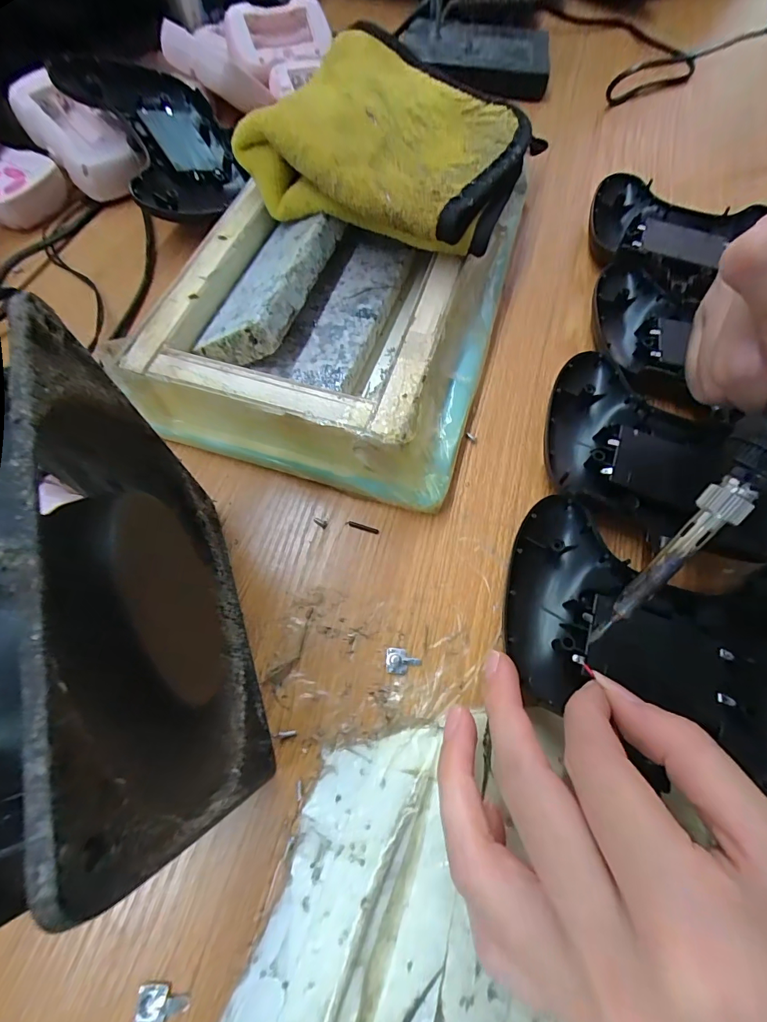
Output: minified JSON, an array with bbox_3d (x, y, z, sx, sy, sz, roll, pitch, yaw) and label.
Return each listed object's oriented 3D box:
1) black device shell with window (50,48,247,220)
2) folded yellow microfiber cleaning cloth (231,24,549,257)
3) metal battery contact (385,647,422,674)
[{"bbox_3d":[-0.144,-0.249,0.285,0.095,0.013,0.120,-27,86,-33],"label":"black device shell with window"},{"bbox_3d":[0.013,-0.210,0.238,0.138,0.044,0.158,26,68,10],"label":"folded yellow microfiber cleaning cloth"},{"bbox_3d":[0.008,0.062,0.175,0.014,0.004,0.010,5,66,2],"label":"metal battery contact"}]

